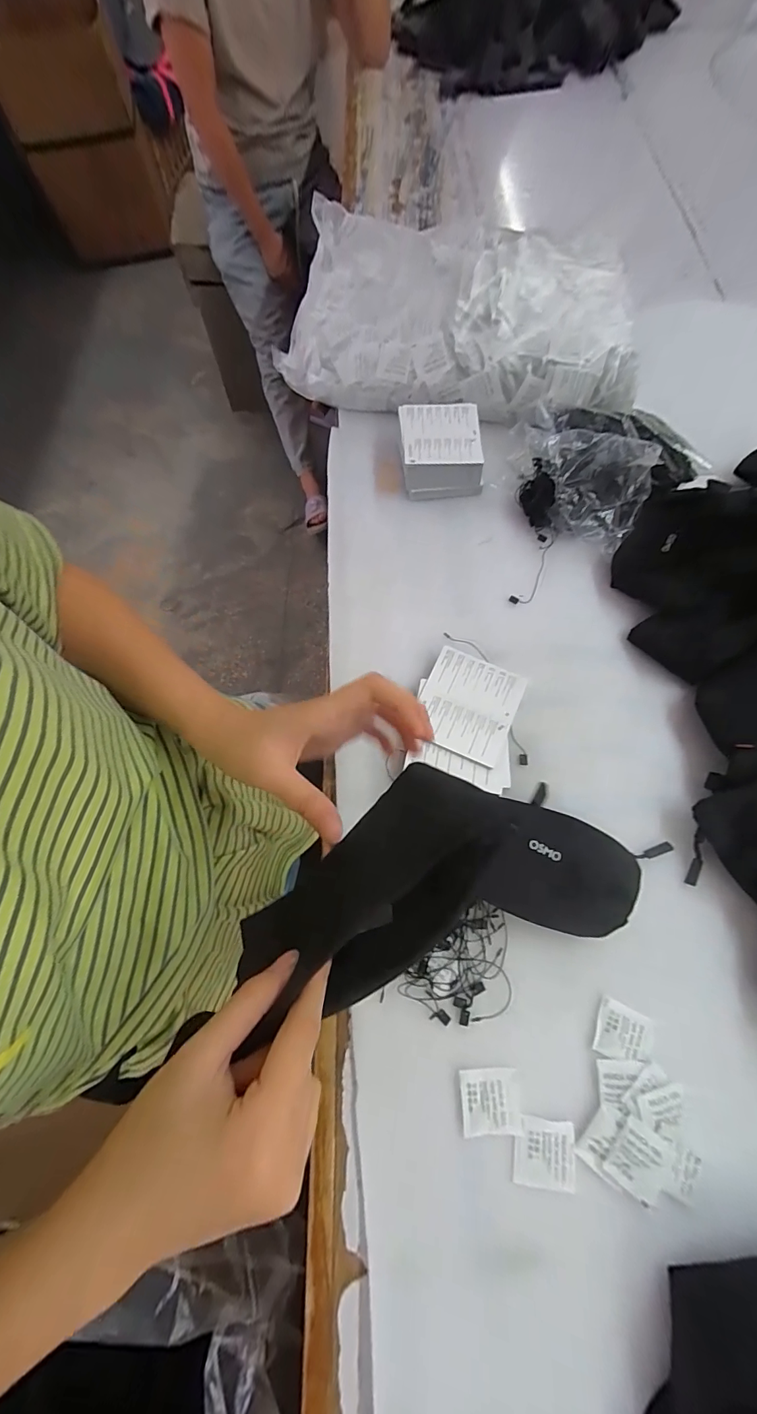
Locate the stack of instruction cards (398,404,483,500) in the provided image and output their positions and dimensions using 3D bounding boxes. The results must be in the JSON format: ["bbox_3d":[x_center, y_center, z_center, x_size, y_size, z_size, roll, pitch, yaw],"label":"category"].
[{"bbox_3d":[0.073,-0.310,0.540,0.090,0.048,0.106,-4,68,0],"label":"stack of instruction cards"}]

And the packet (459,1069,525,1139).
[{"bbox_3d":[0.083,0.292,0.330,0.044,0.005,0.039,-1,69,1],"label":"packet"}]

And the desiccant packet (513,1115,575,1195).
[{"bbox_3d":[0.119,0.319,0.320,0.042,0.004,0.039,7,69,4],"label":"desiccant packet"}]

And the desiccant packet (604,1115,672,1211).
[{"bbox_3d":[0.185,0.319,0.316,0.037,0.005,0.040,34,73,14],"label":"desiccant packet"}]

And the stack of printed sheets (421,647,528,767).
[{"bbox_3d":[0.086,-0.002,0.434,0.088,0.011,0.099,24,71,10],"label":"stack of printed sheets"}]

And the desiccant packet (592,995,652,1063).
[{"bbox_3d":[0.190,0.253,0.346,0.039,0.004,0.037,20,70,9],"label":"desiccant packet"}]

